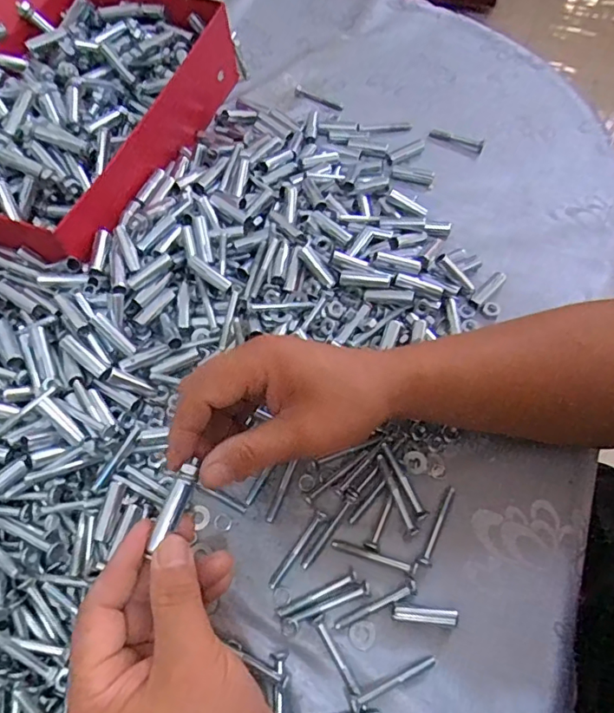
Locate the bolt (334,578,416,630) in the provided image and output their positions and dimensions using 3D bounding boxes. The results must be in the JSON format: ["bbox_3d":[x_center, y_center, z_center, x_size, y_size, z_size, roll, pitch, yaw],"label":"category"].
[{"bbox_3d":[0.043,0.155,0.325,0.056,0.004,0.009,-23,65,-9],"label":"bolt"}]

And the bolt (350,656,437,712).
[{"bbox_3d":[0.052,0.193,0.306,0.056,0.004,0.007,-23,65,-9],"label":"bolt"}]

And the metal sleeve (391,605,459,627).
[{"bbox_3d":[0.073,0.160,0.321,0.040,0.008,0.009,3,64,3],"label":"metal sleeve"}]

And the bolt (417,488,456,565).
[{"bbox_3d":[0.089,0.113,0.345,0.009,0.005,0.055,28,68,15],"label":"bolt"}]

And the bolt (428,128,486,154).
[{"bbox_3d":[0.148,-0.215,0.514,0.053,0.010,0.012,18,66,10],"label":"bolt"}]

